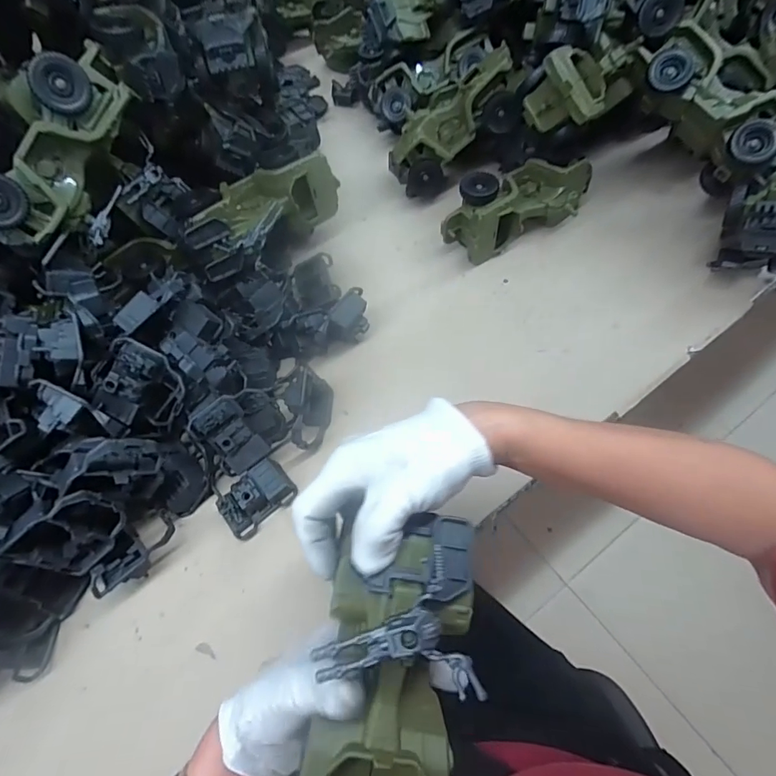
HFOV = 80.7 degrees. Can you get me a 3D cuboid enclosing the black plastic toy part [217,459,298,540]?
[{"bbox_3d":[-0.122,0.102,0.423,0.067,0.031,0.042,-38,65,-16],"label":"black plastic toy part"}]

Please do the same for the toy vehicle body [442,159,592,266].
[{"bbox_3d":[0.155,-0.218,0.555,0.184,0.078,0.067,-21,62,-7],"label":"toy vehicle body"}]

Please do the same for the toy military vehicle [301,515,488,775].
[{"bbox_3d":[0.001,0.159,0.244,0.078,0.060,0.181,11,84,10],"label":"toy military vehicle"}]

